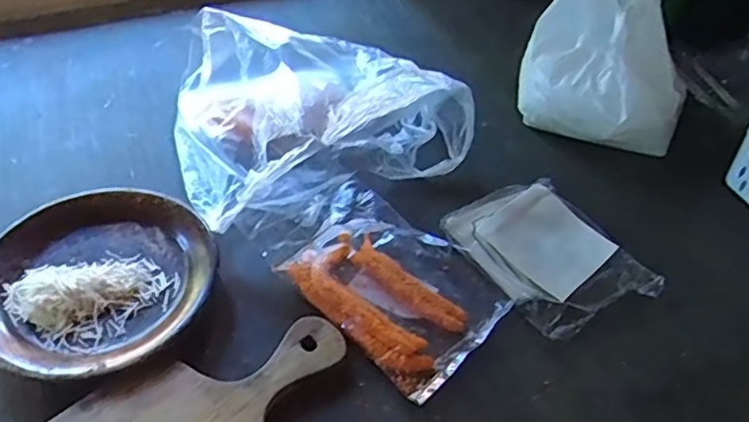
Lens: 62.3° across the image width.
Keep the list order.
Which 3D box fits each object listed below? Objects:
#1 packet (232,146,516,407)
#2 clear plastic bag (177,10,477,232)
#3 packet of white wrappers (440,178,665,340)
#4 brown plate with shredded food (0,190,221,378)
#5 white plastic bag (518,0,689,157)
[{"bbox_3d":[-0.008,0.040,0.555,0.246,0.026,0.135,36,54,26],"label":"packet"},{"bbox_3d":[-0.072,-0.112,0.649,0.275,0.090,0.232,-19,51,-21],"label":"clear plastic bag"},{"bbox_3d":[0.163,0.034,0.578,0.136,0.028,0.157,-24,53,-25],"label":"packet of white wrappers"},{"bbox_3d":[-0.228,0.057,0.517,0.176,0.027,0.184,2,46,-3],"label":"brown plate with shredded food"},{"bbox_3d":[0.259,-0.176,0.673,0.171,0.198,0.110,16,47,10],"label":"white plastic bag"}]

